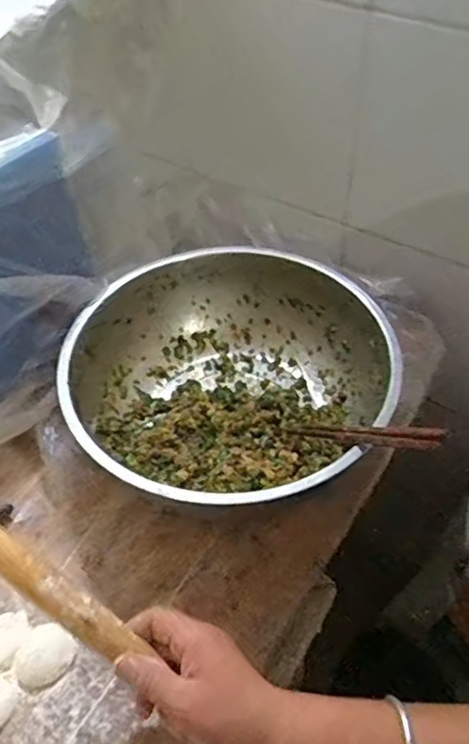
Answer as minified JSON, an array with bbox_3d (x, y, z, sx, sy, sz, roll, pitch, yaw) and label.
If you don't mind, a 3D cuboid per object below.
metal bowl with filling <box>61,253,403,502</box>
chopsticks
[{"bbox_3d":[-0.008,0.016,0.621,0.292,0.105,0.287,-1,50,1],"label":"metal bowl with filling"},{"bbox_3d":[0.098,0.051,0.525,0.015,0.216,0.012,-31,100,-22],"label":"chopsticks"}]

